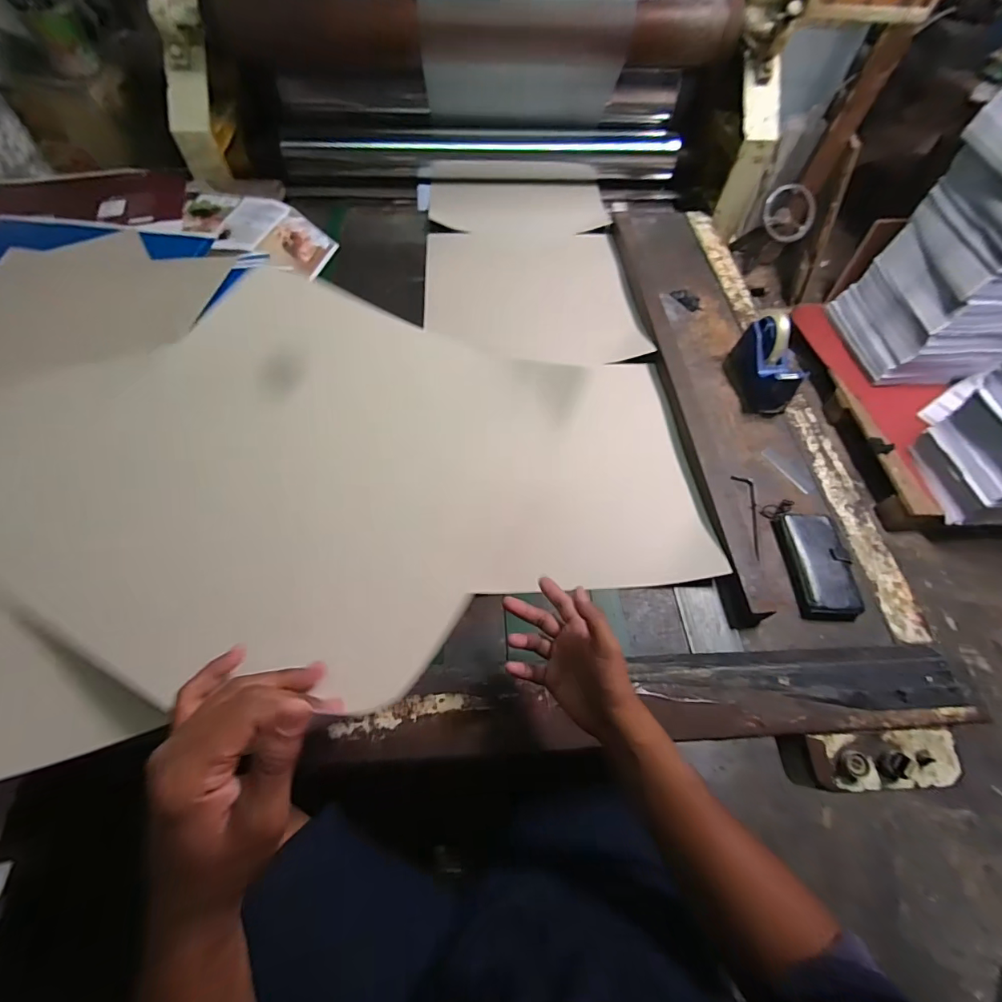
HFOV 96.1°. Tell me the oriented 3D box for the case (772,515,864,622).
[{"bbox_3d":[0.463,0.092,0.657,0.085,0.029,0.155,1,59,-1],"label":"case"}]

